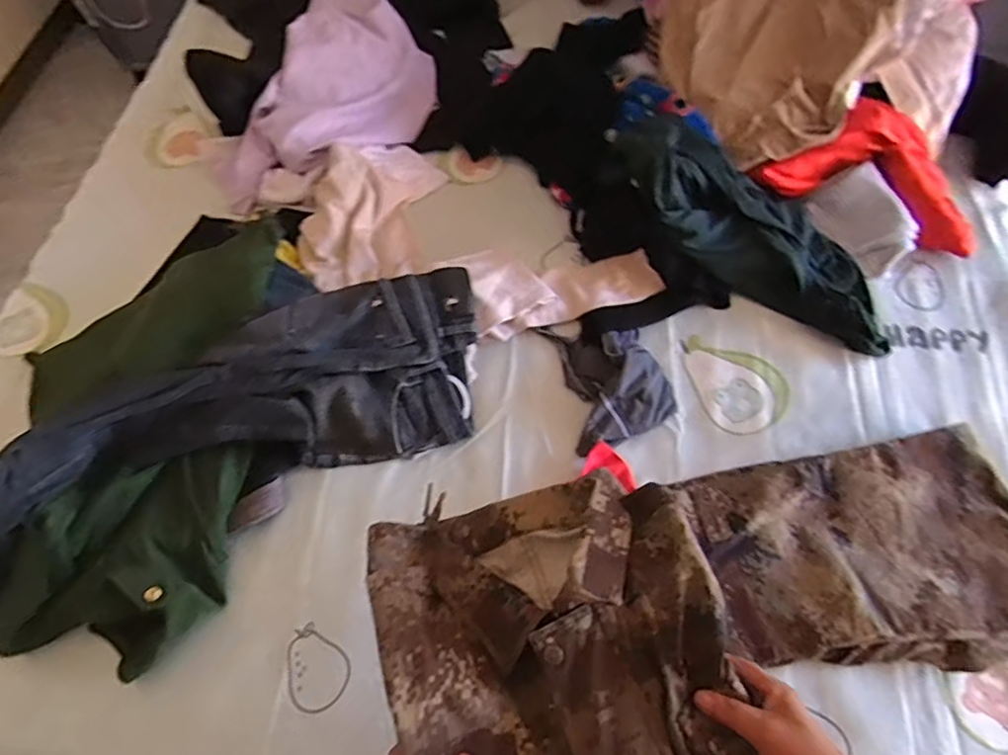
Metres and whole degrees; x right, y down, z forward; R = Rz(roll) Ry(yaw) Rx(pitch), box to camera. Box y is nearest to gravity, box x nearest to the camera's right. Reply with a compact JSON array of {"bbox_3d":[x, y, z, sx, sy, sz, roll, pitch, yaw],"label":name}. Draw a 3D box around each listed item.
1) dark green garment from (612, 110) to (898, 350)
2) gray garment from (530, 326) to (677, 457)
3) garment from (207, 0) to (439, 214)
[{"bbox_3d":[0.401,-0.235,0.962,0.520,0.086,0.197,41,70,3],"label":"dark green garment"},{"bbox_3d":[0.160,-0.015,0.925,0.161,0.046,0.234,-20,65,-9],"label":"gray garment"},{"bbox_3d":[-0.356,-0.549,1.155,0.331,0.128,0.490,27,67,14],"label":"garment"}]

